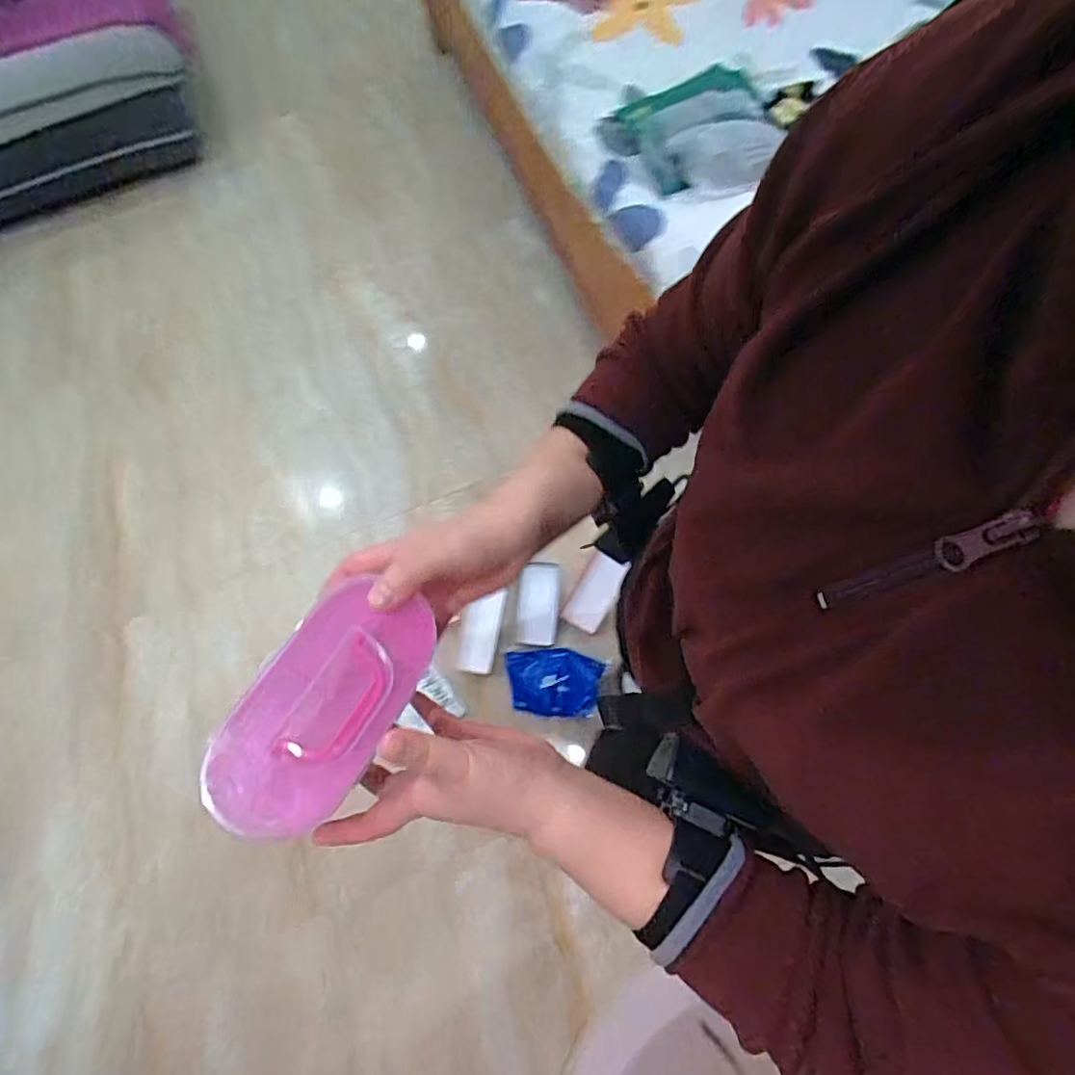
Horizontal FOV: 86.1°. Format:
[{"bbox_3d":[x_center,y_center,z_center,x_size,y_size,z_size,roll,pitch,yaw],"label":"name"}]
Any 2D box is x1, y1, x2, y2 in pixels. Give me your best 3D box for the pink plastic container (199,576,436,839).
[{"bbox_3d":[-0.115,0.093,0.319,0.070,0.058,0.131,29,59,0],"label":"pink plastic container"}]

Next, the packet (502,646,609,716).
[{"bbox_3d":[0.038,0.325,1.300,0.212,0.033,0.144,1,72,5],"label":"packet"}]

